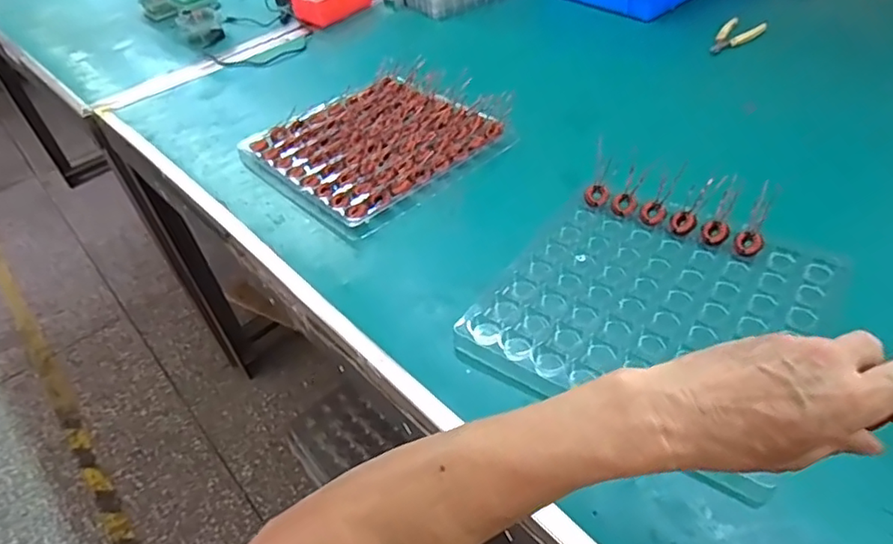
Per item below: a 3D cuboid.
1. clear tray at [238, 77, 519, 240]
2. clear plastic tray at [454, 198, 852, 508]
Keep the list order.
[{"bbox_3d":[-0.104,-0.178,0.819,0.278,0.039,0.280,-35,50,-26],"label":"clear tray"},{"bbox_3d":[0.197,0.036,0.570,0.282,0.020,0.281,25,51,26],"label":"clear plastic tray"}]

